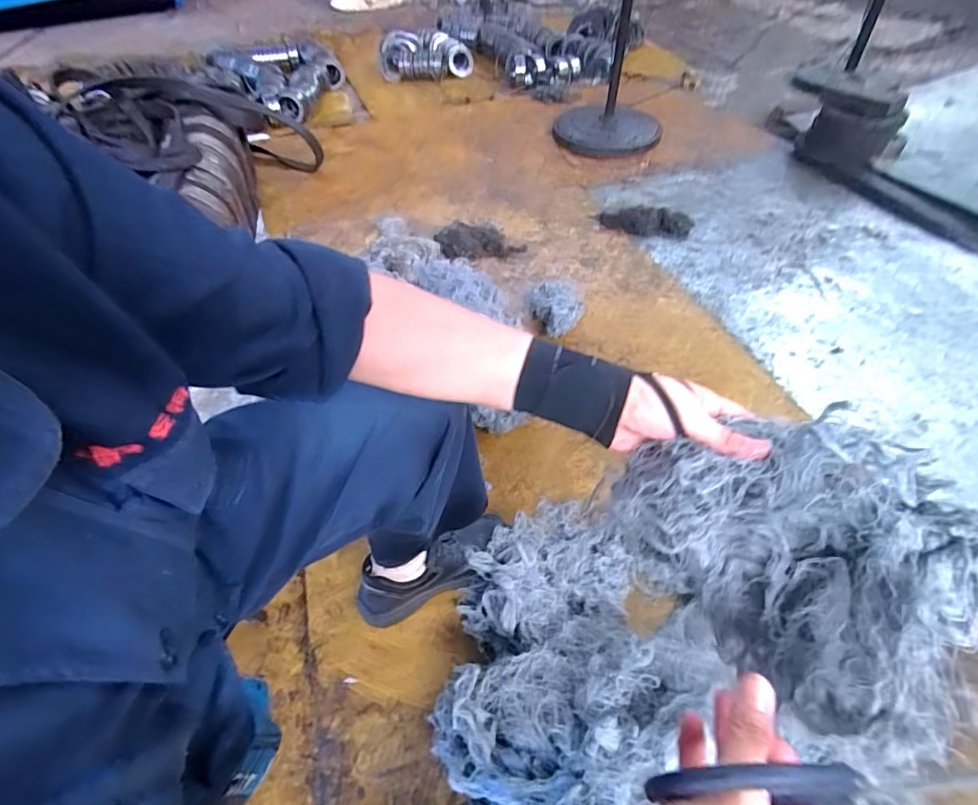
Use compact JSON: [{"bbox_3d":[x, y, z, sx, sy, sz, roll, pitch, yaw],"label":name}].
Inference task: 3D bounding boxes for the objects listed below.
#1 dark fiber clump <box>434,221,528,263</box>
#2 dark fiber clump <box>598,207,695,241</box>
[{"bbox_3d":[-0.025,-0.473,1.466,0.262,0.066,0.117,-3,50,2],"label":"dark fiber clump"},{"bbox_3d":[0.461,-0.540,1.479,0.270,0.039,0.122,11,52,14],"label":"dark fiber clump"}]

